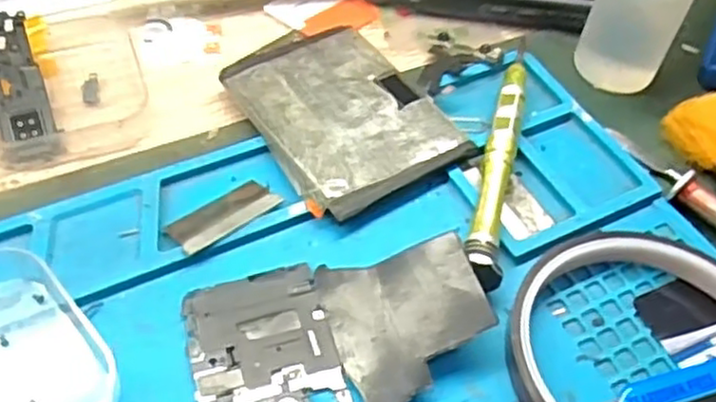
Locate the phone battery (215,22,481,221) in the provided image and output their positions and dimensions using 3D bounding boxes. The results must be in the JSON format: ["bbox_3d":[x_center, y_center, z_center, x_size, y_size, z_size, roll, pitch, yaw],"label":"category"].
[{"bbox_3d":[-0.009,-0.038,0.277,0.065,0.011,0.094,-25,59,-22],"label":"phone battery"}]

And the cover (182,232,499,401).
[{"bbox_3d":[-0.004,0.042,0.214,0.088,0.015,0.065,-12,55,-14],"label":"cover"}]

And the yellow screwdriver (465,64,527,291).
[{"bbox_3d":[0.051,-0.011,0.259,0.012,0.015,0.105,14,53,6],"label":"yellow screwdriver"}]

